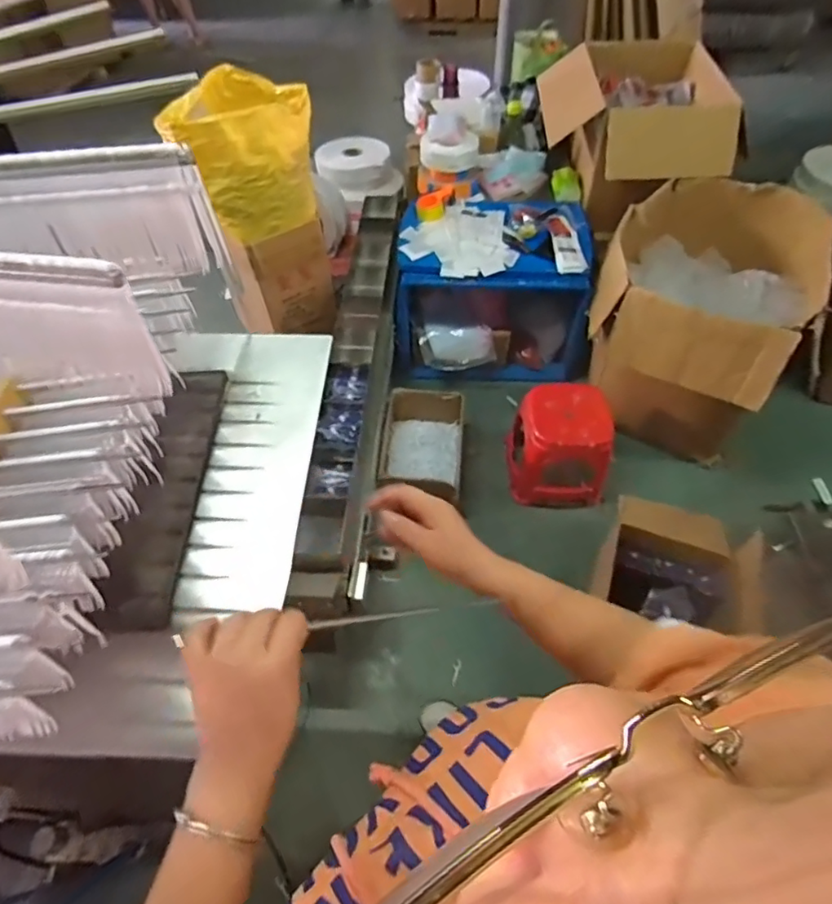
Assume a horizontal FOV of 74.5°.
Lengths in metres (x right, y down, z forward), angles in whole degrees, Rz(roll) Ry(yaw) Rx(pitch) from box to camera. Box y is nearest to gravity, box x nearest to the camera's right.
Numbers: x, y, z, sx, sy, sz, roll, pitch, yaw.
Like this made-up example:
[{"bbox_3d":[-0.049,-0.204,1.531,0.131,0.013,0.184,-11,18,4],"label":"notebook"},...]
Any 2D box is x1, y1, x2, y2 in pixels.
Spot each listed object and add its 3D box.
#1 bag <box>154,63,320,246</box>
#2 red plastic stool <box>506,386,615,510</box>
[{"bbox_3d":[-0.496,-0.880,1.611,0.401,0.306,0.389,-12,54,-7],"label":"bag"},{"bbox_3d":[0.430,-0.006,1.646,0.280,0.314,0.245,0,54,2],"label":"red plastic stool"}]

